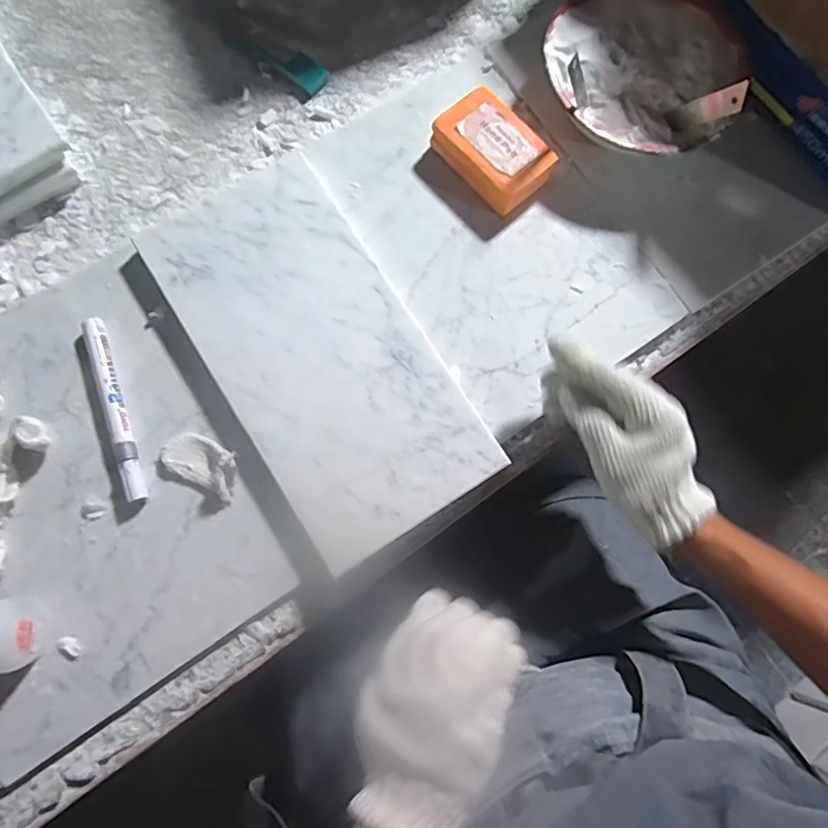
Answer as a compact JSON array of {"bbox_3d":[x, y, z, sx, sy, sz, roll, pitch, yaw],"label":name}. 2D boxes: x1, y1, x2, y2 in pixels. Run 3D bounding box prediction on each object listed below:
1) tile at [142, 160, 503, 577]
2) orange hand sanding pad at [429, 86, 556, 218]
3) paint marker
[{"bbox_3d":[-0.073,-0.051,0.434,0.150,0.006,0.301,-32,81,-10],"label":"tile"},{"bbox_3d":[0.069,-0.220,0.482,0.060,0.035,0.095,-42,80,-11],"label":"orange hand sanding pad"},{"bbox_3d":[-0.223,-0.005,0.428,0.014,0.018,0.144,-19,77,-6],"label":"paint marker"}]

